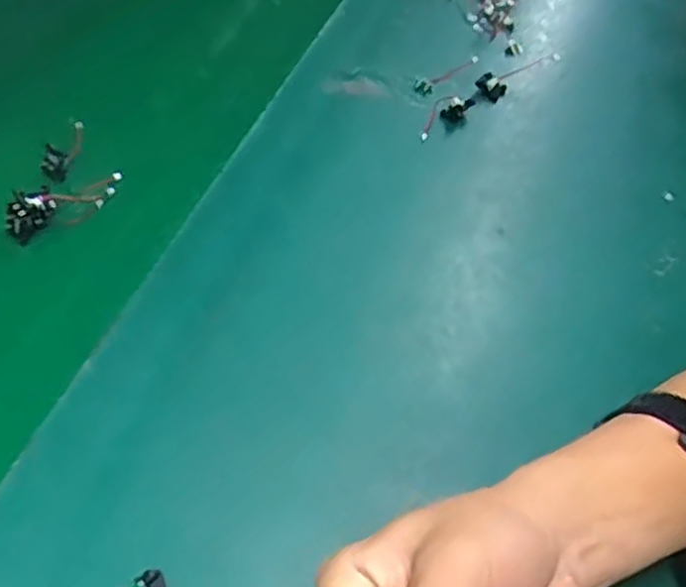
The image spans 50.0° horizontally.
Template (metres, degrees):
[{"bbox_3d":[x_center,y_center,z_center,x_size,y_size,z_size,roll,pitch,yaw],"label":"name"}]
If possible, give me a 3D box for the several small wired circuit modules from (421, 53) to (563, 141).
[{"bbox_3d":[0.120,-0.171,0.620,0.173,0.013,0.024,-34,60,-30],"label":"several small wired circuit modules"}]

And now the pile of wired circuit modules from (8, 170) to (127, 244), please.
[{"bbox_3d":[-0.185,-0.059,0.492,0.078,0.031,0.014,-18,53,-20],"label":"pile of wired circuit modules"}]

